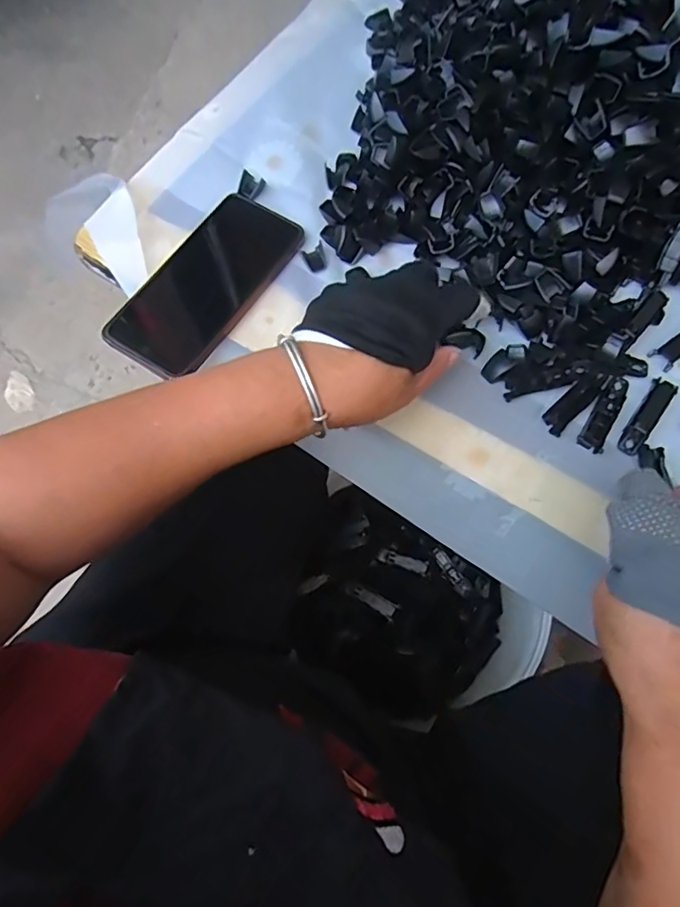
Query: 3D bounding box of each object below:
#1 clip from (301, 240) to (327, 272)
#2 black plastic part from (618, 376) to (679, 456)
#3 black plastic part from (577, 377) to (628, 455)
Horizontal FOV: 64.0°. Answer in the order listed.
[{"bbox_3d":[-0.019,-0.155,0.434,0.017,0.006,0.022,-21,71,-6],"label":"clip"},{"bbox_3d":[0.216,-0.027,0.382,0.016,0.008,0.065,34,75,12],"label":"black plastic part"},{"bbox_3d":[0.189,-0.030,0.384,0.017,0.006,0.063,30,74,12],"label":"black plastic part"}]

